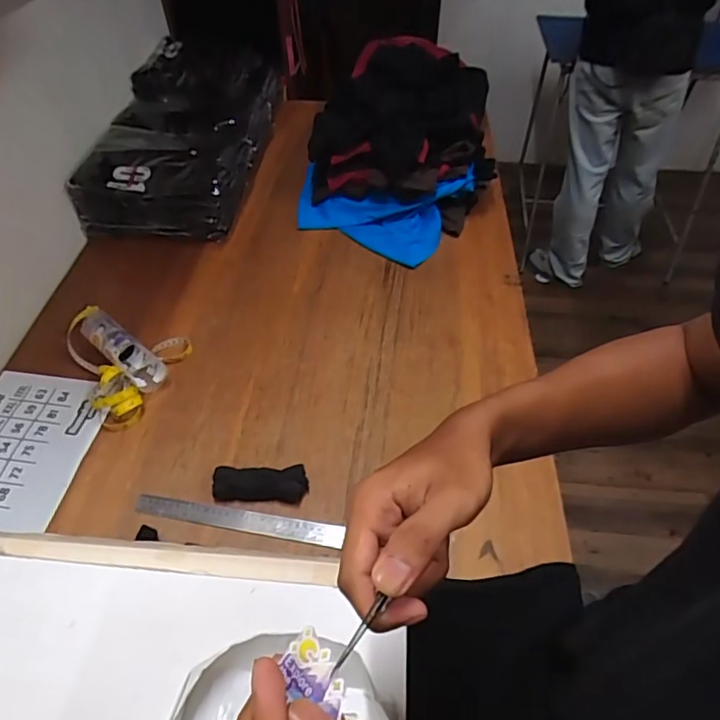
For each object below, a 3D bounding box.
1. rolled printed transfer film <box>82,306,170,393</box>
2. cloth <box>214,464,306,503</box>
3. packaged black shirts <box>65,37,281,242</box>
[{"bbox_3d":[-0.401,-0.024,0.895,0.202,0.045,0.058,33,56,25],"label":"rolled printed transfer film"},{"bbox_3d":[-0.138,0.171,0.756,0.127,0.029,0.048,-1,48,-1],"label":"cloth"},{"bbox_3d":[-0.380,-0.519,1.228,0.312,0.152,0.594,4,48,3],"label":"packaged black shirts"}]

